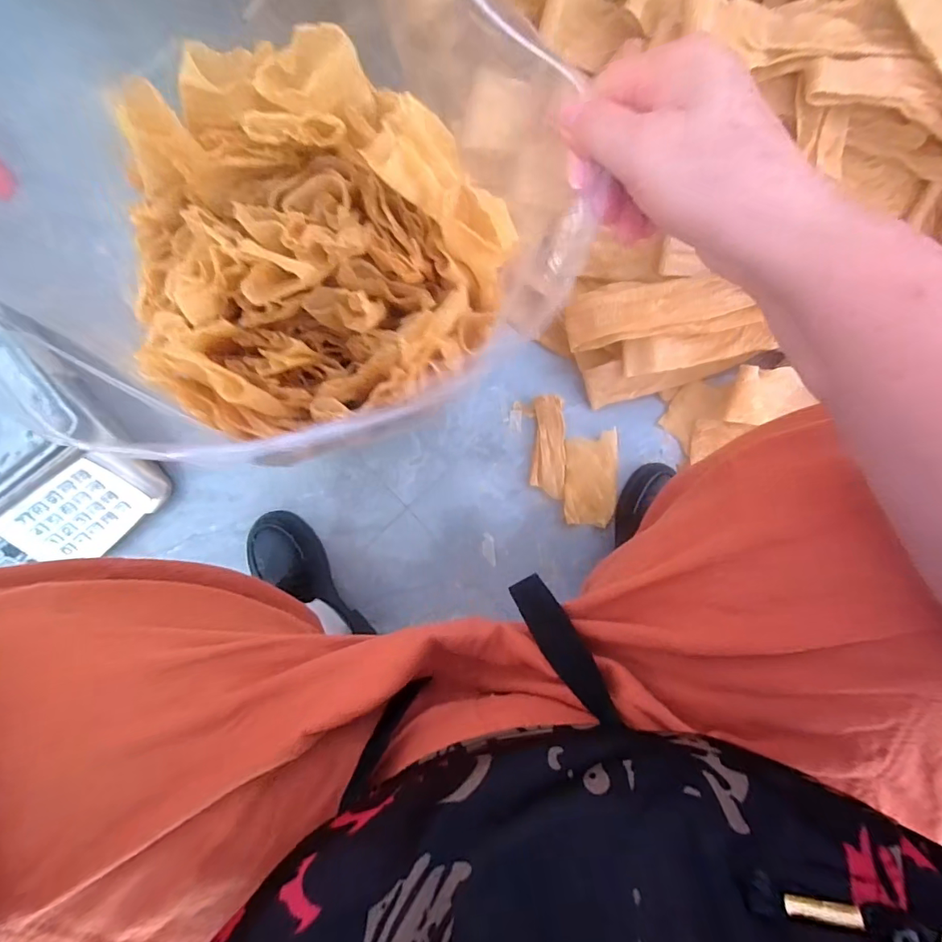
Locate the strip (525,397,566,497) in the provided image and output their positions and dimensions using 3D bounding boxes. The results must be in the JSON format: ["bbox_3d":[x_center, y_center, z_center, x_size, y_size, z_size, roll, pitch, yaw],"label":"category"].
[{"bbox_3d":[0.112,-0.036,0.688,0.049,0.020,0.143,-1,84,-3],"label":"strip"}]

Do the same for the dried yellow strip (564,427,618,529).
[{"bbox_3d":[0.175,0.010,0.690,0.077,0.013,0.134,1,84,-3],"label":"dried yellow strip"}]

